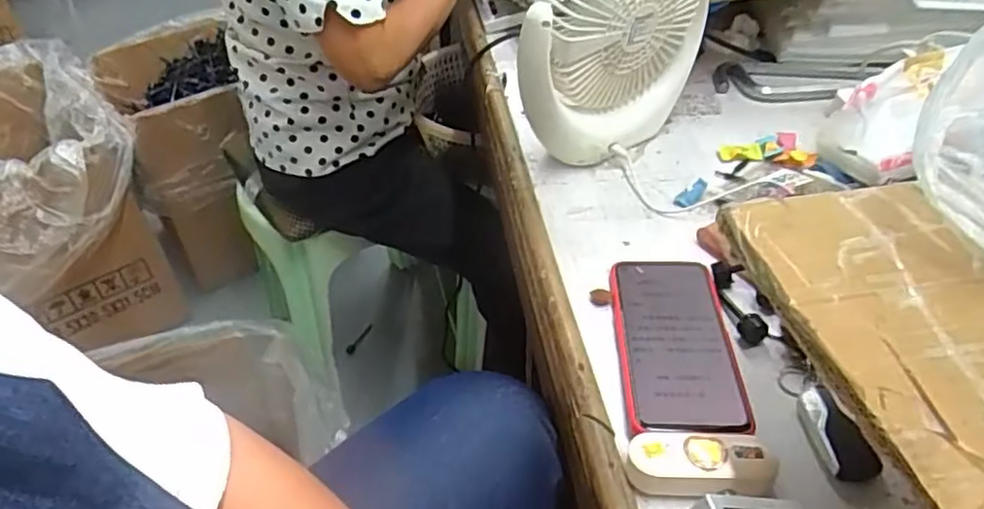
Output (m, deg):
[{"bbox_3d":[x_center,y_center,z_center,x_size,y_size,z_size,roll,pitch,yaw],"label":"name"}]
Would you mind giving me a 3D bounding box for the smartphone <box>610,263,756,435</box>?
[{"bbox_3d":[0.129,0.060,0.469,0.077,0.011,0.159,0,42,3],"label":"smartphone"}]

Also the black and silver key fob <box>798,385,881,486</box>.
[{"bbox_3d":[0.213,0.111,0.414,0.029,0.013,0.061,-9,43,-7],"label":"black and silver key fob"}]

